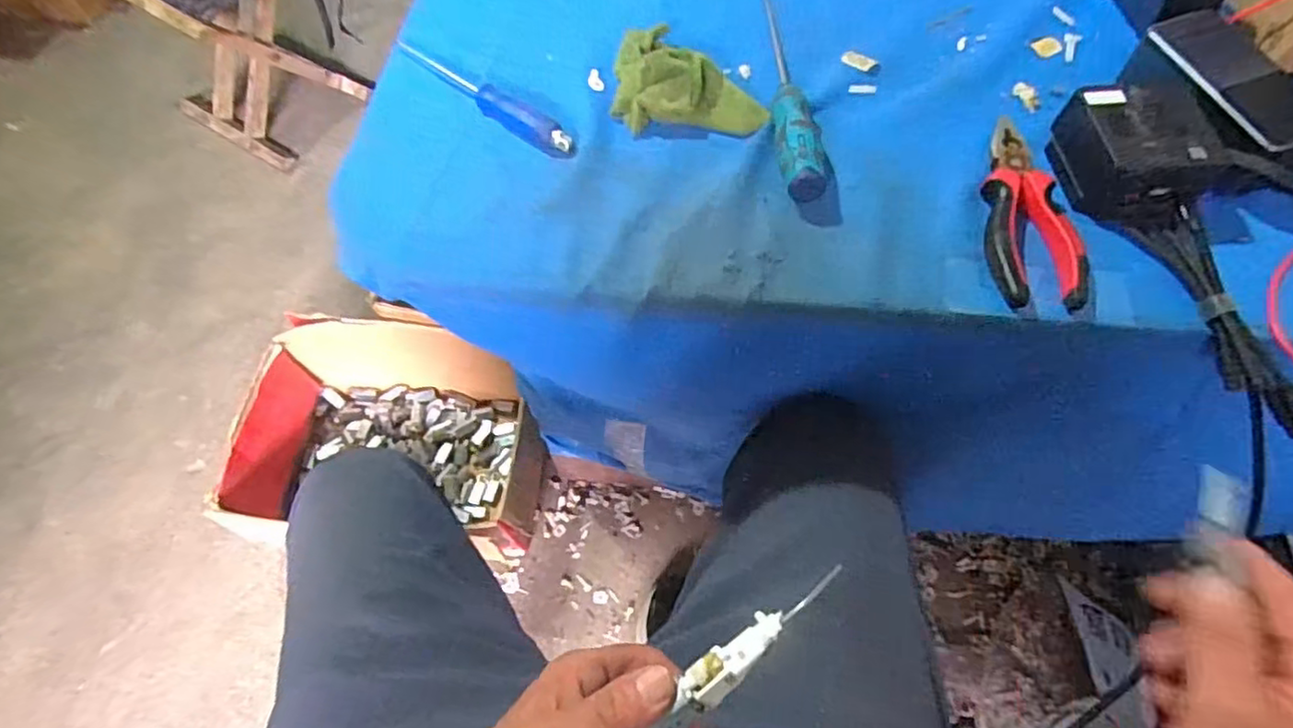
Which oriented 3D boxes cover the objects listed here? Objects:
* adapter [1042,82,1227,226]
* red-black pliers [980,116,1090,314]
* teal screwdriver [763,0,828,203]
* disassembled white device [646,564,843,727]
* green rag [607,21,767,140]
[{"bbox_3d":[0.326,-0.144,0.451,0.075,0.050,0.092,-14,62,-6],"label":"adapter"},{"bbox_3d":[0.250,-0.103,0.448,0.057,0.018,0.147,-1,61,1],"label":"red-black pliers"},{"bbox_3d":[0.113,-0.216,0.505,0.036,0.029,0.238,2,62,2],"label":"teal screwdriver"},{"bbox_3d":[0.040,0.129,0.296,0.114,0.011,0.018,-41,68,-4],"label":"disassembled white device"},{"bbox_3d":[0.033,-0.227,0.506,0.117,0.041,0.110,0,61,1],"label":"green rag"}]

